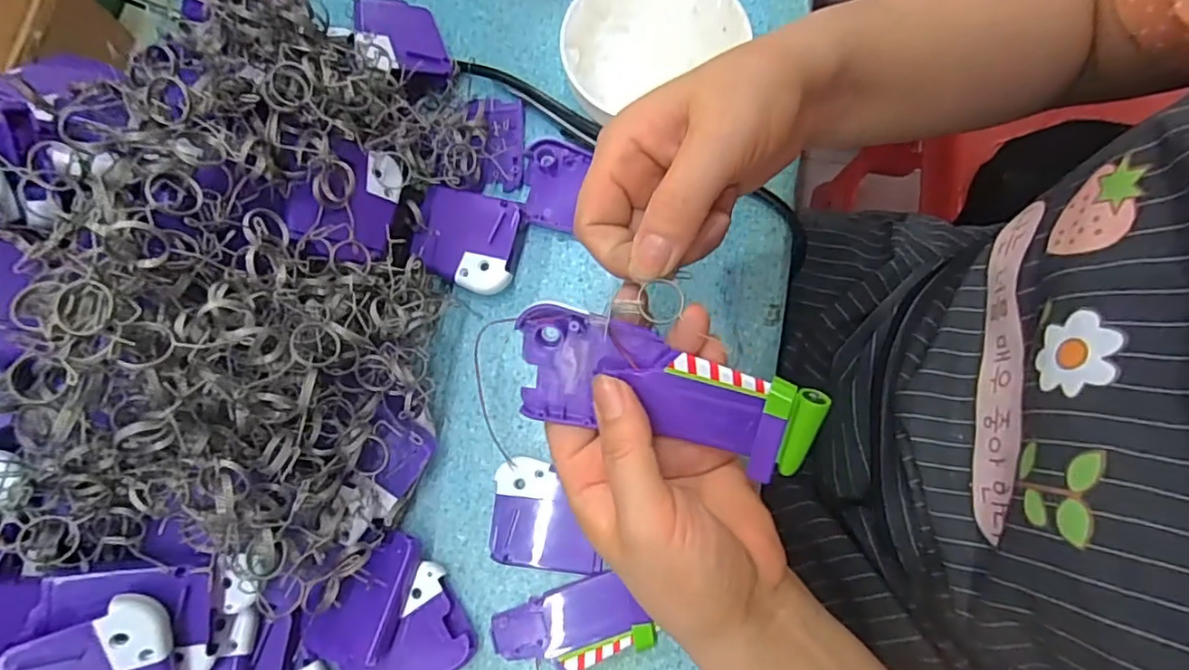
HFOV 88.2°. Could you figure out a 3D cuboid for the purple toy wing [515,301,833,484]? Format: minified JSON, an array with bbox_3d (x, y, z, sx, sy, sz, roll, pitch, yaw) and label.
[{"bbox_3d":[0.029,0.023,0.254,0.121,0.018,0.051,17,118,5],"label":"purple toy wing"}]

